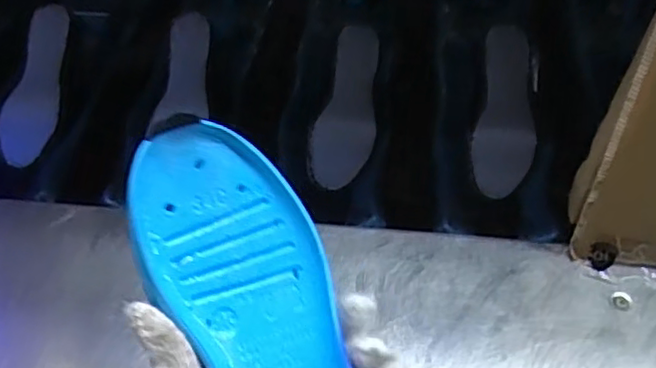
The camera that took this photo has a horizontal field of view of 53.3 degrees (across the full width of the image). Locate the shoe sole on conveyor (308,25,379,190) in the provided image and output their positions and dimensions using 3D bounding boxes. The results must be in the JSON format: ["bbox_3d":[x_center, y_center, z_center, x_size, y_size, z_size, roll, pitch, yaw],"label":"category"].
[{"bbox_3d":[0.027,-0.097,0.799,0.068,0.020,0.220,8,68,10],"label":"shoe sole on conveyor"}]

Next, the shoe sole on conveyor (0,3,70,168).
[{"bbox_3d":[-0.374,-0.130,0.838,0.068,0.012,0.217,5,76,8],"label":"shoe sole on conveyor"}]

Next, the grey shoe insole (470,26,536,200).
[{"bbox_3d":[0.213,-0.089,0.782,0.068,0.015,0.213,6,72,9],"label":"grey shoe insole"}]

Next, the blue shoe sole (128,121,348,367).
[{"bbox_3d":[-0.034,0.079,0.330,0.084,0.025,0.226,-17,79,-13],"label":"blue shoe sole"}]

